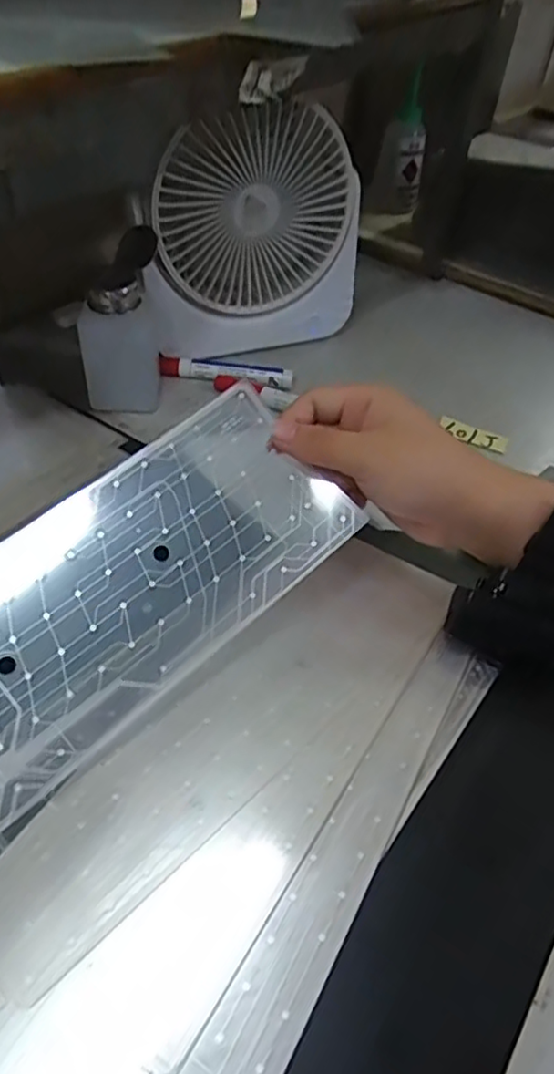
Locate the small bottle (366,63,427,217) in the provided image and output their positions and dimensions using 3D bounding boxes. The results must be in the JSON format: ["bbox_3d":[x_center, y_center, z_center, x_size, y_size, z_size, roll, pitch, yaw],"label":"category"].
[{"bbox_3d":[0.154,-0.472,0.799,0.051,0.163,0.069,1,46,-2],"label":"small bottle"}]

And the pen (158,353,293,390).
[{"bbox_3d":[-0.045,-0.140,0.553,0.115,0.016,0.019,11,47,7],"label":"pen"}]

